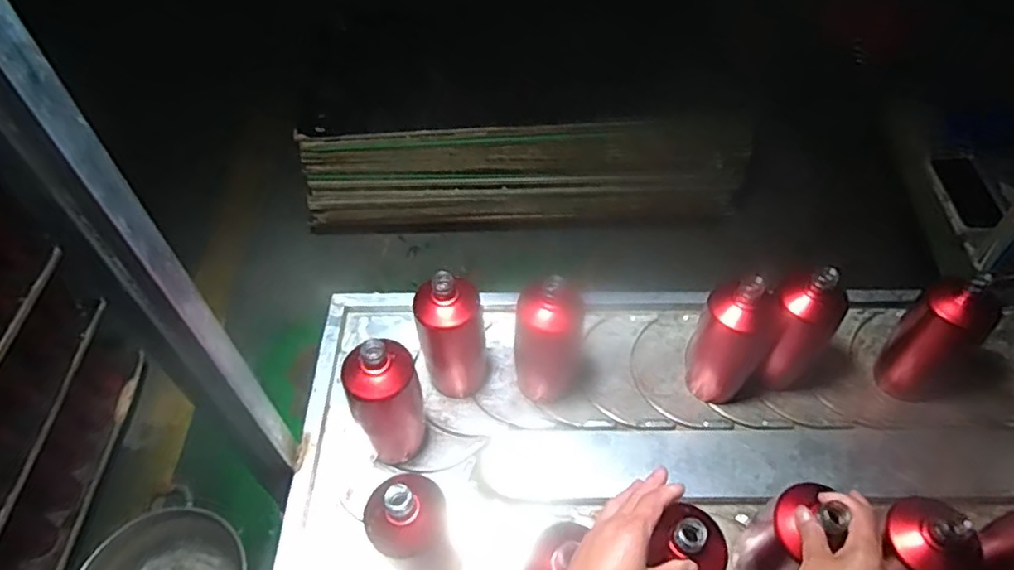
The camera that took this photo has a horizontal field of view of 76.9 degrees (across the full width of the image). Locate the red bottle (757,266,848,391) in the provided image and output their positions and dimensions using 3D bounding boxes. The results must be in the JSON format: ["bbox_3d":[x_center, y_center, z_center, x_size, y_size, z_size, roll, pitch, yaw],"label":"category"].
[{"bbox_3d":[0.361,0.061,0.808,0.087,0.207,0.066,29,61,29],"label":"red bottle"}]

